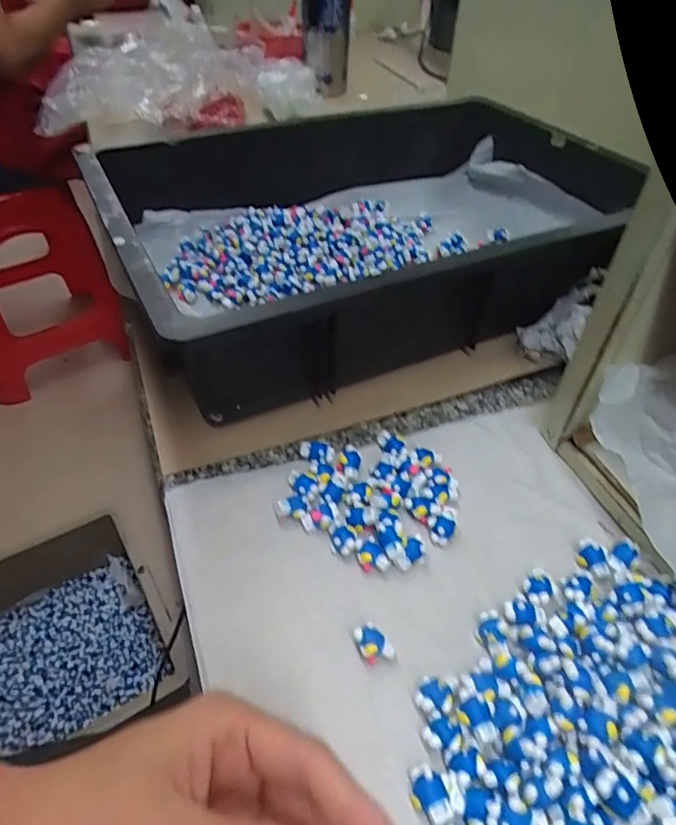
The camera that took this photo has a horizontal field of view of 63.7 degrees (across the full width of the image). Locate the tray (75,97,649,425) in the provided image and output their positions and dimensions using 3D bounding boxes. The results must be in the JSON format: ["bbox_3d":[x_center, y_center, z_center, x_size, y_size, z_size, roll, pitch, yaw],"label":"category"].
[{"bbox_3d":[0.024,-0.162,0.483,0.421,0.101,0.313,-17,47,-21],"label":"tray"}]

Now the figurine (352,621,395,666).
[{"bbox_3d":[0.017,0.118,0.272,0.015,0.017,0.019,-18,47,-21],"label":"figurine"}]

